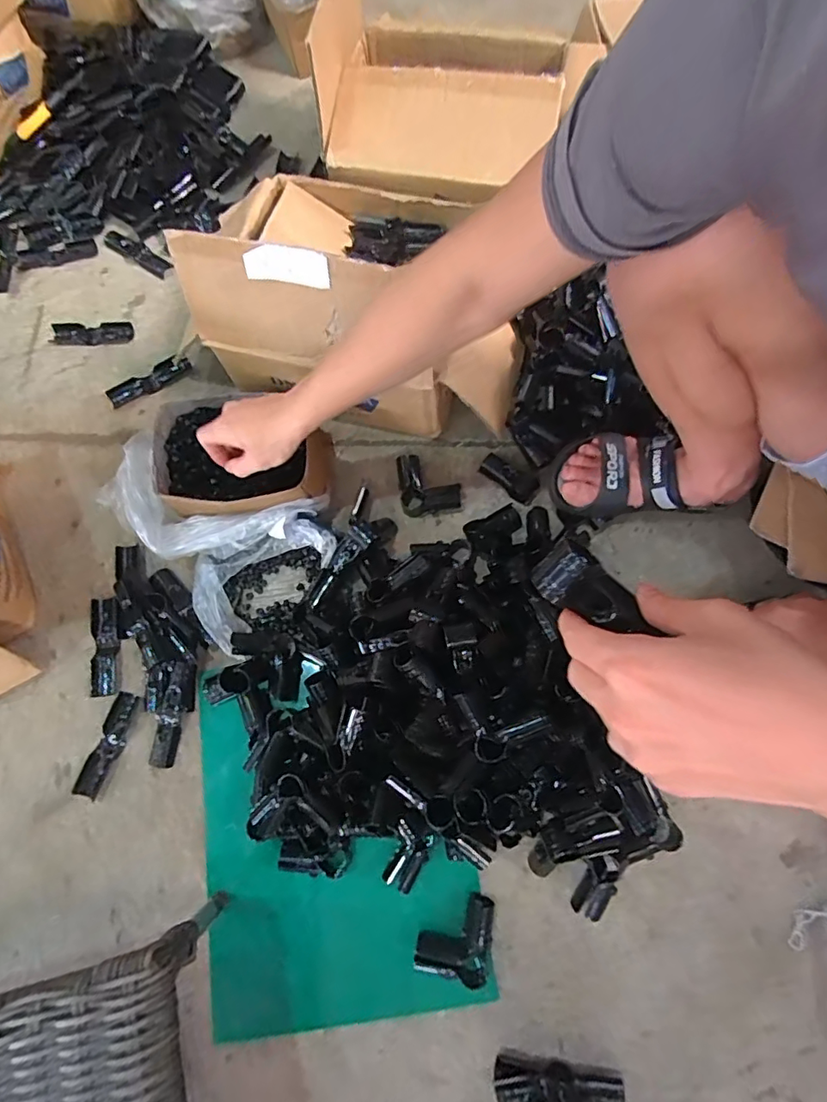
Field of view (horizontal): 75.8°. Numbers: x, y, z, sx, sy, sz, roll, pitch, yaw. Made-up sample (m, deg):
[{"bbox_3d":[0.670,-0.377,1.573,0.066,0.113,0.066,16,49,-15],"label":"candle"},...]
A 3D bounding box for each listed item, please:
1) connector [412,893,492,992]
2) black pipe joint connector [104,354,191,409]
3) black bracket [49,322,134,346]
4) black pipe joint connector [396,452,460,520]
[{"bbox_3d":[0.045,0.431,0.590,0.082,0.043,0.088,8,75,4],"label":"connector"},{"bbox_3d":[-0.406,-0.263,0.813,0.128,0.014,0.035,-30,76,-6],"label":"black pipe joint connector"},{"bbox_3d":[-0.504,-0.344,0.835,0.125,0.011,0.036,-2,75,1],"label":"black bracket"},{"bbox_3d":[0.019,-0.095,0.736,0.079,0.034,0.083,-12,75,-2],"label":"black pipe joint connector"}]

